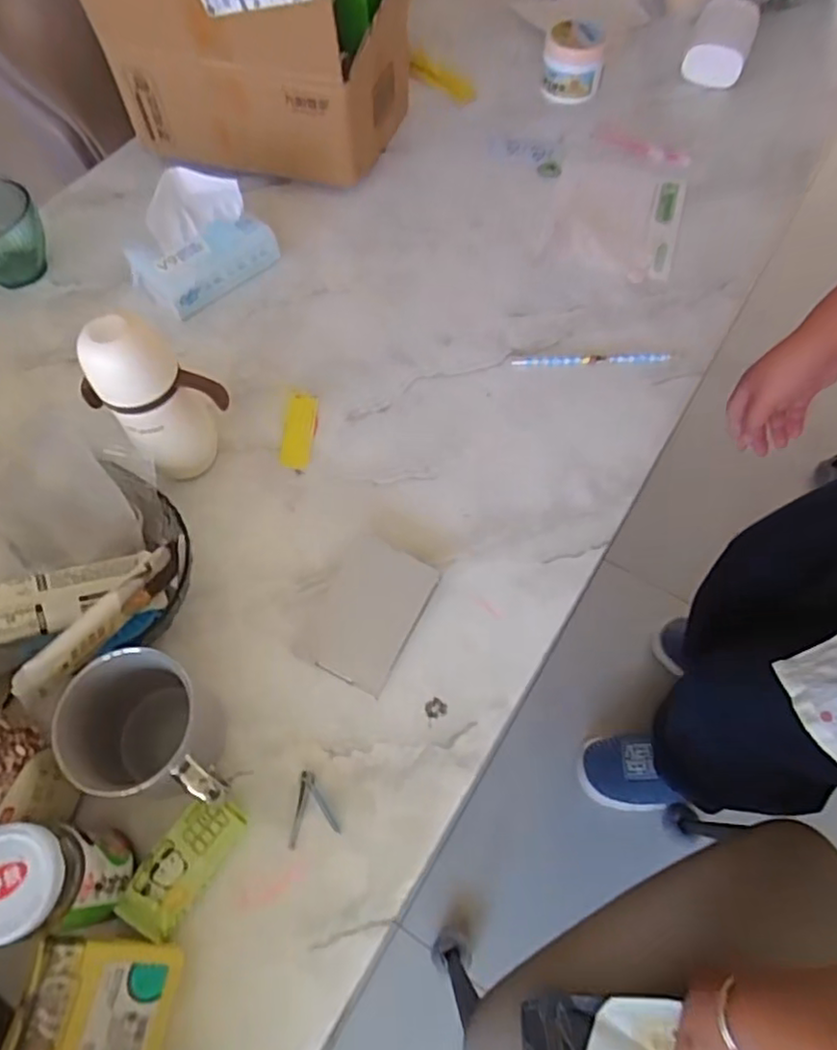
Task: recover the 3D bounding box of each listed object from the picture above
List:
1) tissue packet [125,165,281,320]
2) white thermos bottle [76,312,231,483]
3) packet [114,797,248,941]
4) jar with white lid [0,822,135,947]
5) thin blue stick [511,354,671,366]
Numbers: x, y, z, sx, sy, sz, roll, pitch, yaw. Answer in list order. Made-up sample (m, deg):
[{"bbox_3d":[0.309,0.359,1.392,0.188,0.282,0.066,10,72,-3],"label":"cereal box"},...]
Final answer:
[{"bbox_3d":[-0.237,-0.311,0.681,0.146,0.090,0.091,-40,70,-17],"label":"tissue packet"},{"bbox_3d":[-0.221,-0.107,0.534,0.083,0.168,0.083,35,69,18],"label":"white thermos bottle"},{"bbox_3d":[-0.164,0.236,0.441,0.042,0.019,0.089,29,67,15],"label":"packet"},{"bbox_3d":[-0.230,0.221,0.395,0.062,0.100,0.058,-1,63,1],"label":"jar with white lid"},{"bbox_3d":[0.179,-0.171,0.653,0.159,0.011,0.011,-1,63,1],"label":"thin blue stick"}]

